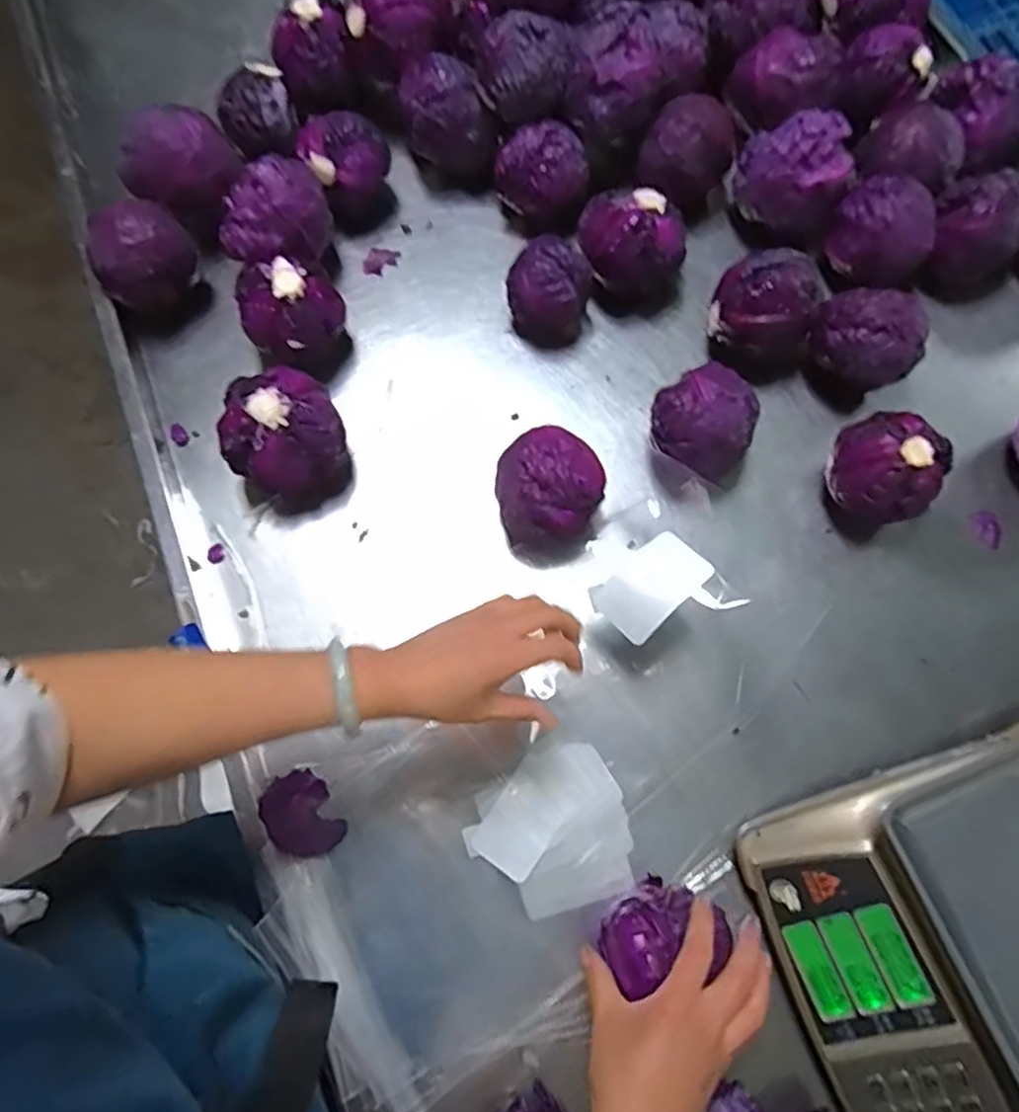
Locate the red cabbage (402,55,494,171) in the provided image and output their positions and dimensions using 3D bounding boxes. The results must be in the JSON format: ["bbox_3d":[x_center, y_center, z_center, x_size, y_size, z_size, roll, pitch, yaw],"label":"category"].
[{"bbox_3d":[-0.075,-0.514,0.800,0.104,0.114,0.096,-10,73,-2],"label":"red cabbage"}]

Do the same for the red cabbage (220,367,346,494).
[{"bbox_3d":[-0.226,-0.123,0.676,0.115,0.108,0.112,0,73,1],"label":"red cabbage"}]

